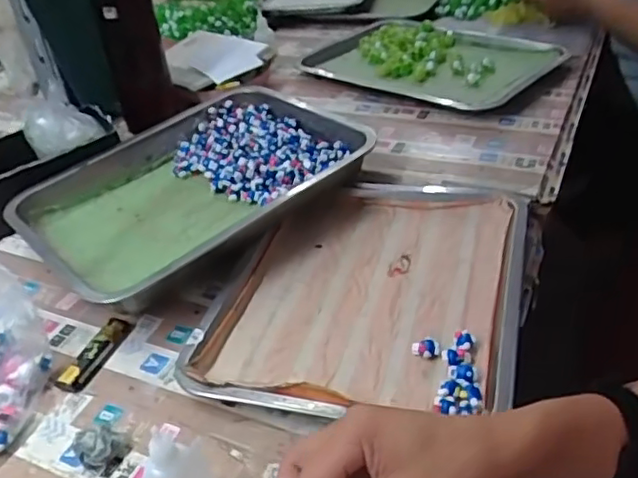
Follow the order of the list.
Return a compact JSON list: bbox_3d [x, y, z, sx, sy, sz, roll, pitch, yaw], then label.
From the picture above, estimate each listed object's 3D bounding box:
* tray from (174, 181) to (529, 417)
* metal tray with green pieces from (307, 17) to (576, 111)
[{"bbox_3d":[0.046,0.045,0.582,0.260,0.035,0.297,6,39,16],"label":"tray"},{"bbox_3d":[0.146,-0.260,0.916,0.346,0.029,0.233,19,44,30],"label":"metal tray with green pieces"}]

